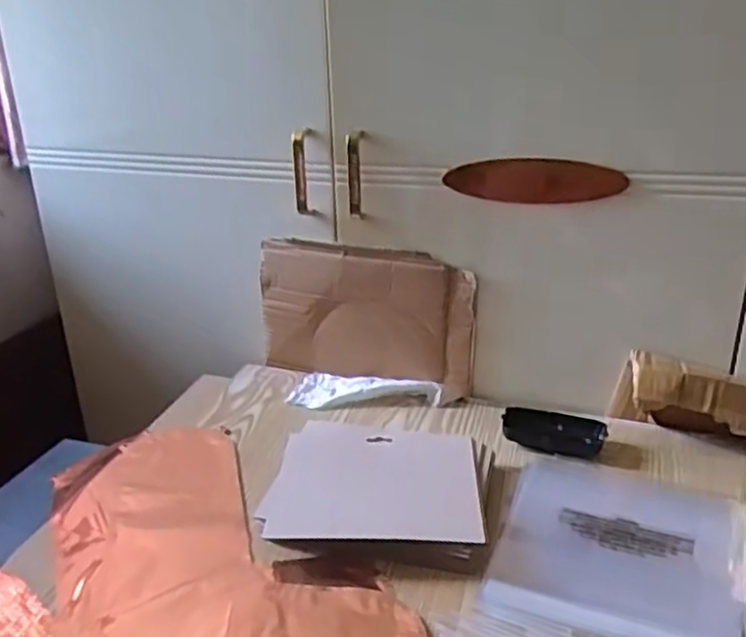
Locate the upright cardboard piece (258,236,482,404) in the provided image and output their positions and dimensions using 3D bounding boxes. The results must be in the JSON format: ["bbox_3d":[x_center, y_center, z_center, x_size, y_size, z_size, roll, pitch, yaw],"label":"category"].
[{"bbox_3d":[-0.011,0.000,0.880,0.270,0.175,0.028,8,25,20],"label":"upright cardboard piece"}]

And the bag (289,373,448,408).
[{"bbox_3d":[-0.008,0.086,0.875,0.181,0.024,0.070,2,23,7],"label":"bag"}]

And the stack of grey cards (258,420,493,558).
[{"bbox_3d":[0.009,0.161,0.677,0.198,0.029,0.163,4,24,12],"label":"stack of grey cards"}]

